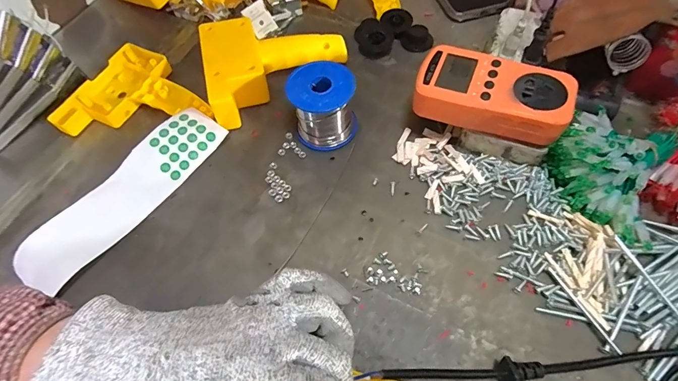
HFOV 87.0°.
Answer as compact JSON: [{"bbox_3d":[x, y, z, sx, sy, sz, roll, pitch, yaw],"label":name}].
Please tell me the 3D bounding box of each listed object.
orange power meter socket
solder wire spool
[{"bbox_3d":[0.134,-0.085,0.318,0.124,0.034,0.061,18,65,13],"label":"orange power meter socket"},{"bbox_3d":[-0.016,-0.085,0.353,0.060,0.061,0.062,-14,62,-4],"label":"solder wire spool"}]

